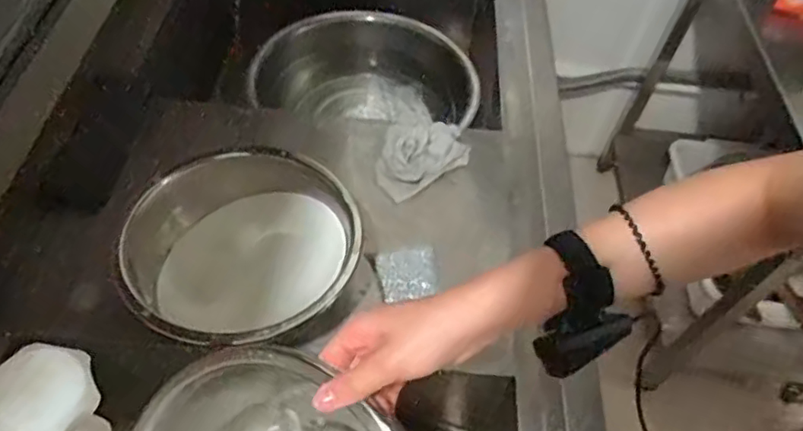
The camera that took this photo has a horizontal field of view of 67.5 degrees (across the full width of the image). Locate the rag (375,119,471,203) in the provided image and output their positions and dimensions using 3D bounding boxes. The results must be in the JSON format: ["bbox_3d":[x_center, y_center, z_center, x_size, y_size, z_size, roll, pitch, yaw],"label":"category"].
[{"bbox_3d":[0.028,-0.093,0.891,0.147,0.059,0.092,-30,62,-24],"label":"rag"}]

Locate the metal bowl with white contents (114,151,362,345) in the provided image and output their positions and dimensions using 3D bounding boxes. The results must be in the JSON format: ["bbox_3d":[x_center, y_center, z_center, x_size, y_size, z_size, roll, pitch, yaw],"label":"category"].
[{"bbox_3d":[-0.188,0.050,0.749,0.267,0.155,0.237,30,57,16],"label":"metal bowl with white contents"}]

